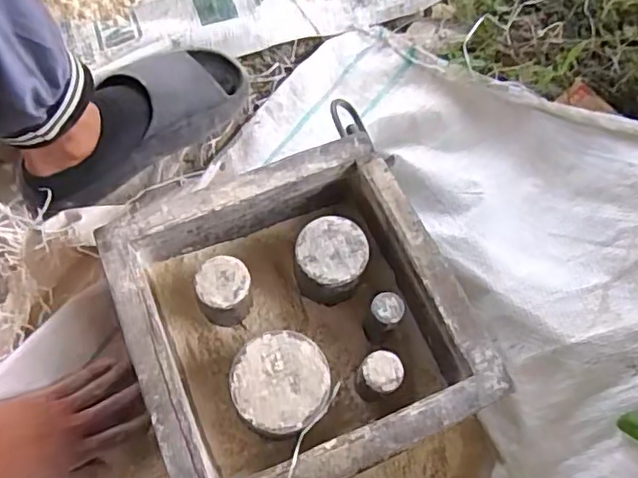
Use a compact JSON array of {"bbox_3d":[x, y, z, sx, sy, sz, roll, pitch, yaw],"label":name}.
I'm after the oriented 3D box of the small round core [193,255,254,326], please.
[{"bbox_3d":[-0.076,0.046,0.489,0.042,0.064,0.041,2,69,-5],"label":"small round core"}]

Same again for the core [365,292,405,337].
[{"bbox_3d":[0.053,0.065,0.488,0.024,0.069,0.023,2,69,-5],"label":"core"}]

